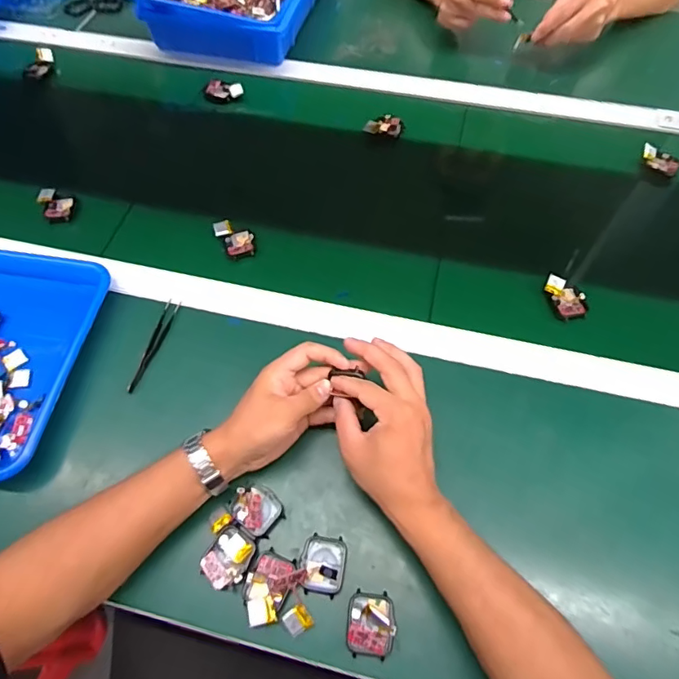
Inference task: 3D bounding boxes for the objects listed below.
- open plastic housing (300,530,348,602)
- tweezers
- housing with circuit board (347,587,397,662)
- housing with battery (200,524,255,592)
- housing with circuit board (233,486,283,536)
[{"bbox_3d":[-0.014,0.200,0.425,0.038,0.009,0.047,8,63,4],"label":"open plastic housing"},{"bbox_3d":[-0.205,0.005,0.530,0.015,0.006,0.114,13,64,6],"label":"tweezers"},{"bbox_3d":[0.026,0.236,0.398,0.039,0.019,0.047,4,63,2],"label":"housing with circuit board"},{"bbox_3d":[-0.098,0.193,0.425,0.040,0.012,0.047,28,66,13],"label":"housing with battery"},{"bbox_3d":[-0.078,0.157,0.446,0.043,0.009,0.039,38,69,17],"label":"housing with circuit board"}]

